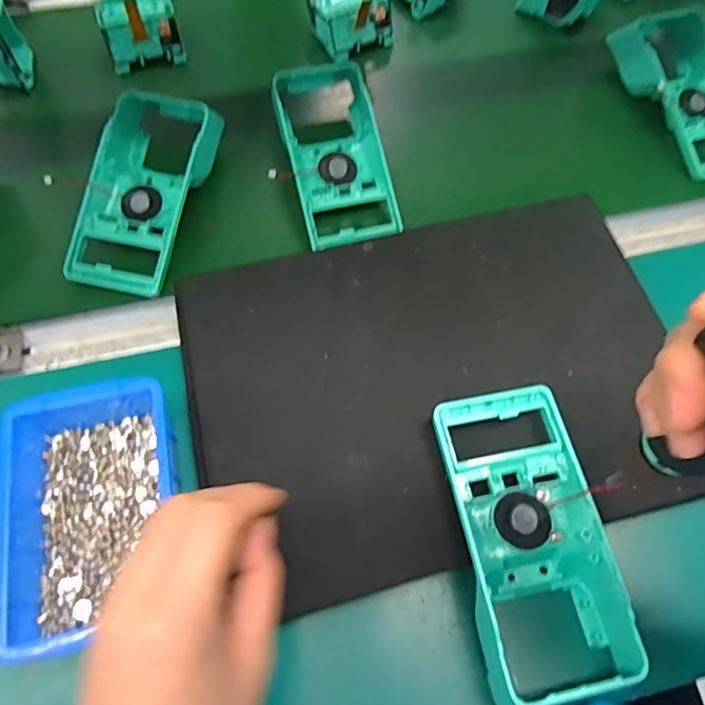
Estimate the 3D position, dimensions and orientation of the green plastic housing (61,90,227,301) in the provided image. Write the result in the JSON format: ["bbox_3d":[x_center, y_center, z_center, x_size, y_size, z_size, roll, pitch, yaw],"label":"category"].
[{"bbox_3d":[-0.176,-0.141,0.459,0.091,0.056,0.187,14,65,5],"label":"green plastic housing"}]

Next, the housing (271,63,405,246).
[{"bbox_3d":[-0.015,-0.176,0.474,0.088,0.056,0.173,-9,65,-6],"label":"housing"}]

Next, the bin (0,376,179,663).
[{"bbox_3d":[-0.157,0.096,0.334,0.099,0.047,0.151,-8,66,-6],"label":"bin"}]

